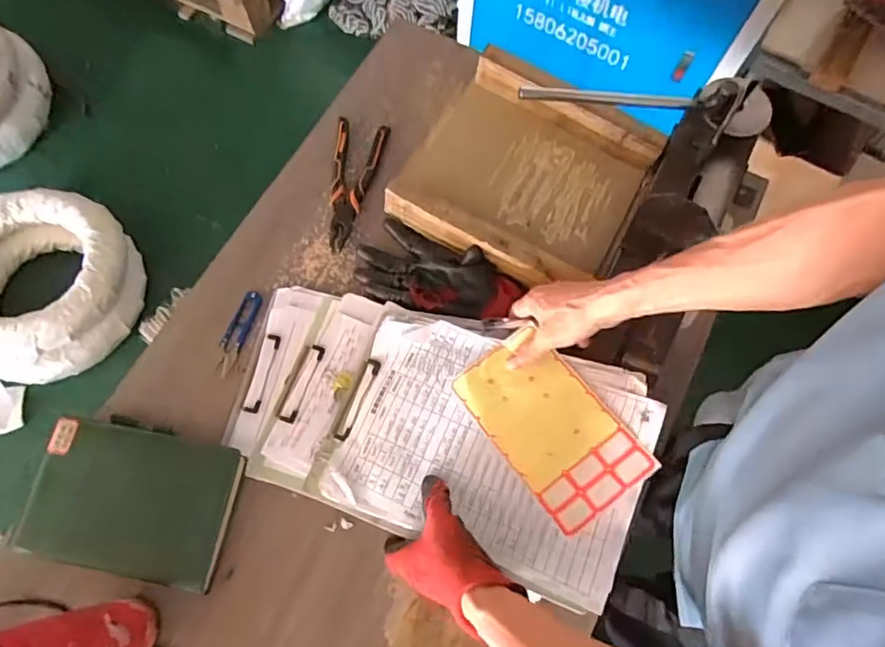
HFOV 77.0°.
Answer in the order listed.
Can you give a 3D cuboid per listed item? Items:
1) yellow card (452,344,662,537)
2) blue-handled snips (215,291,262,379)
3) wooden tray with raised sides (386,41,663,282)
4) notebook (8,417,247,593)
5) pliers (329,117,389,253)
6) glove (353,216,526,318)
[{"bbox_3d":[0.110,0.104,0.577,0.110,0.009,0.190,-36,68,-8],"label":"yellow card"},{"bbox_3d":[-0.247,0.011,0.668,0.026,0.004,0.109,16,71,3],"label":"blue-handled snips"},{"bbox_3d":[0.106,-0.190,0.714,0.274,0.069,0.255,28,72,7],"label":"wooden tray with raised sides"},{"bbox_3d":[-0.324,0.187,0.586,0.195,0.017,0.140,15,73,-10],"label":"notebook"},{"bbox_3d":[-0.129,-0.188,0.731,0.070,0.023,0.187,16,71,3],"label":"pliers"},{"bbox_3d":[-0.011,-0.060,0.681,0.196,0.045,0.101,26,71,7],"label":"glove"}]

